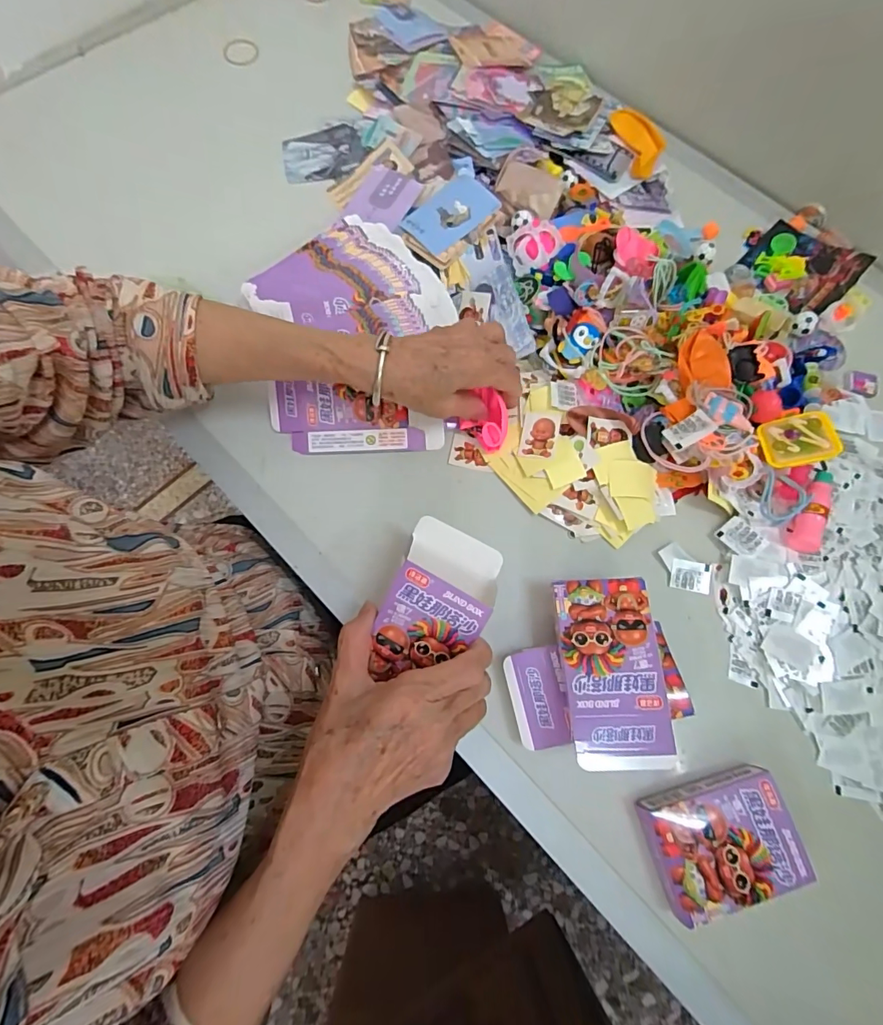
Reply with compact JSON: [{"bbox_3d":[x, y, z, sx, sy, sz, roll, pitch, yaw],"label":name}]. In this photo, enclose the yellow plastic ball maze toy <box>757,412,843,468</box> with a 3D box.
[{"bbox_3d":[0.279,-0.057,0.353,0.046,0.005,0.042,-12,61,26],"label":"yellow plastic ball maze toy"}]

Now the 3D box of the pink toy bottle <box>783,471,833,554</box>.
[{"bbox_3d":[0.294,-0.003,0.355,0.019,0.016,0.073,28,74,6],"label":"pink toy bottle"}]

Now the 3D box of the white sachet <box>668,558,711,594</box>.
[{"bbox_3d":[0.202,0.051,0.367,0.033,0.004,0.025,11,73,1],"label":"white sachet"}]

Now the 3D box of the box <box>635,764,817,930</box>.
[{"bbox_3d":[0.186,0.219,0.303,0.092,0.026,0.066,-13,74,-7],"label":"box"}]

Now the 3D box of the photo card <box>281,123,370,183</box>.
[{"bbox_3d":[-0.127,-0.386,0.488,0.089,0.004,0.062,-9,82,3],"label":"photo card"}]

